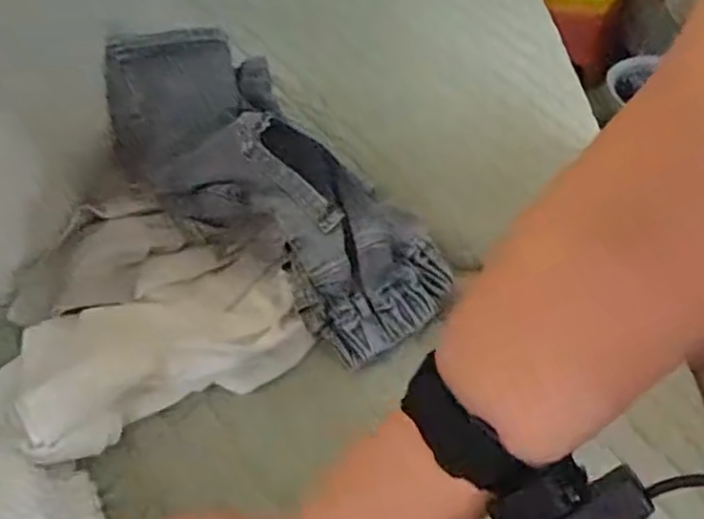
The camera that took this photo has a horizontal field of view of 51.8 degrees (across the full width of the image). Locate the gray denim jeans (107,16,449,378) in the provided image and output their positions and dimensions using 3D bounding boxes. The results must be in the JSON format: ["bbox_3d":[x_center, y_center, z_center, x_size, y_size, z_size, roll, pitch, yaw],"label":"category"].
[{"bbox_3d":[-0.078,-0.066,0.661,0.374,0.093,0.156,44,54,13],"label":"gray denim jeans"}]

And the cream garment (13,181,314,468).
[{"bbox_3d":[-0.179,0.035,0.616,0.245,0.051,0.221,-24,53,-27],"label":"cream garment"}]

